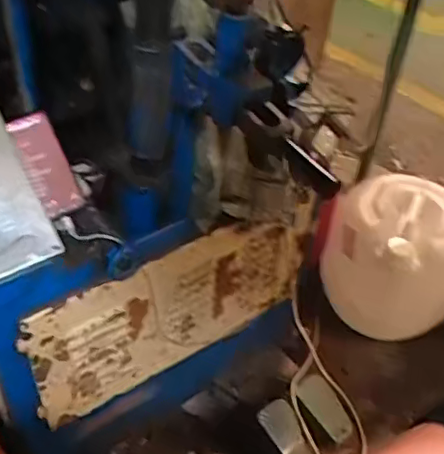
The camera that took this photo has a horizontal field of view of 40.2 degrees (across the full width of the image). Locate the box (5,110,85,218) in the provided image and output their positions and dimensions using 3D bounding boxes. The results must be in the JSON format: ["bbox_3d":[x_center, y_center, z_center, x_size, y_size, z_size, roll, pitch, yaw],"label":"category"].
[{"bbox_3d":[-0.252,-0.091,0.877,0.064,0.146,0.021,-29,10,-29],"label":"box"}]

